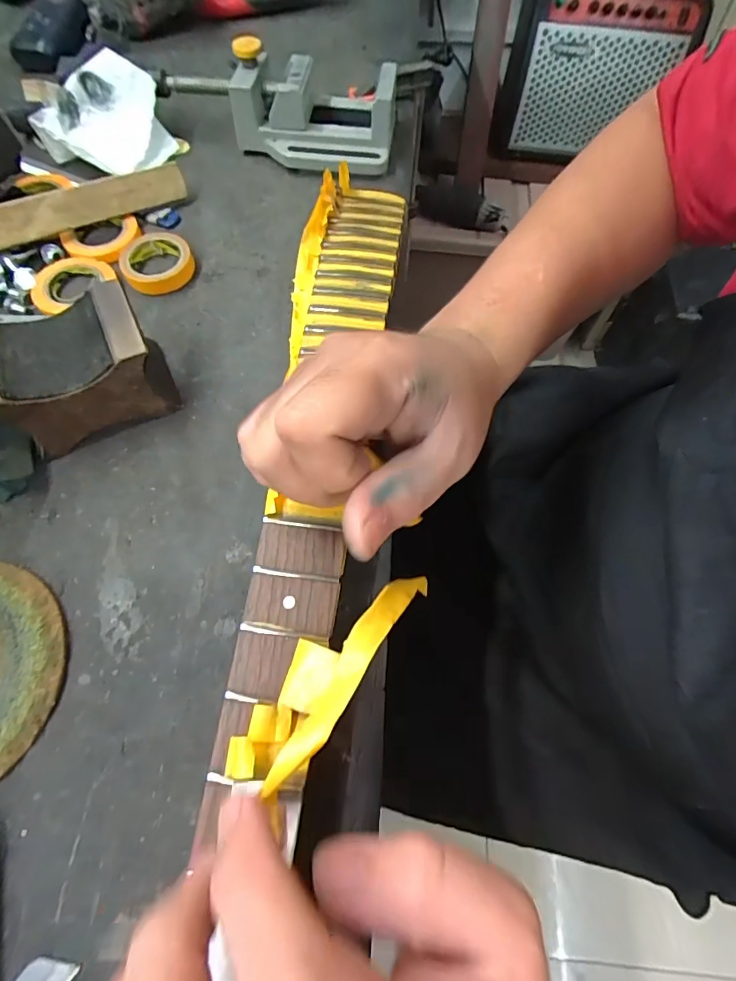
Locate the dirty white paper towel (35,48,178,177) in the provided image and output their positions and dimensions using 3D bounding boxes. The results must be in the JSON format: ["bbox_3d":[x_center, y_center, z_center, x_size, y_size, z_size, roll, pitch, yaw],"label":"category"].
[{"bbox_3d":[-0.224,-0.317,0.394,0.096,0.052,0.068,20,67,9],"label":"dirty white paper towel"}]

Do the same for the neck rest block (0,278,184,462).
[{"bbox_3d":[-0.176,-0.073,0.287,0.090,0.060,0.064,-24,68,-10],"label":"neck rest block"}]

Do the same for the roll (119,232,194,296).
[{"bbox_3d":[-0.161,-0.175,0.356,0.051,0.011,0.057,-27,68,-11],"label":"roll"}]

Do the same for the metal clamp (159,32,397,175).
[{"bbox_3d":[-0.077,-0.339,0.409,0.206,0.053,0.103,8,66,4],"label":"metal clamp"}]

